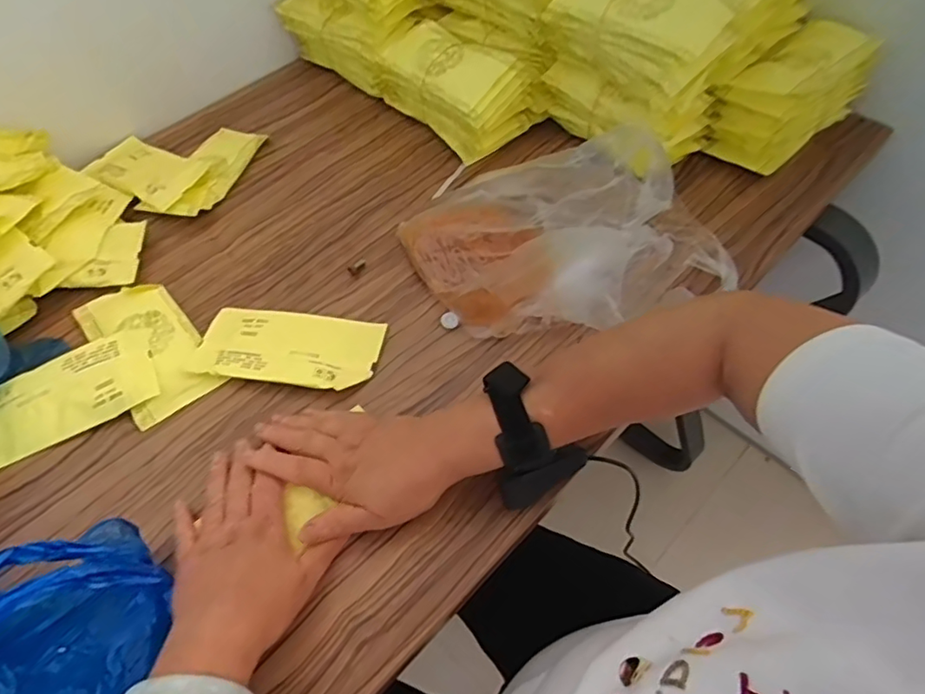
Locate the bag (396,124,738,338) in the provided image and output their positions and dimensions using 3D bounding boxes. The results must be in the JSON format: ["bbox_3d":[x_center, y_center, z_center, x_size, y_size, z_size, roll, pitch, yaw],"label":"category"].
[{"bbox_3d":[0.102,-0.112,0.558,0.259,0.086,0.267,-33,60,-19],"label":"bag"}]

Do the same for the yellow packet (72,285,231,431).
[{"bbox_3d":[-0.304,-0.003,0.554,0.084,0.012,0.175,-36,61,-20],"label":"yellow packet"}]

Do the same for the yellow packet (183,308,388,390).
[{"bbox_3d":[-0.166,0.000,0.543,0.171,0.010,0.079,7,56,8],"label":"yellow packet"}]

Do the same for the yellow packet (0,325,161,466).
[{"bbox_3d":[-0.370,0.046,0.526,0.175,0.011,0.085,-26,66,-8],"label":"yellow packet"}]

